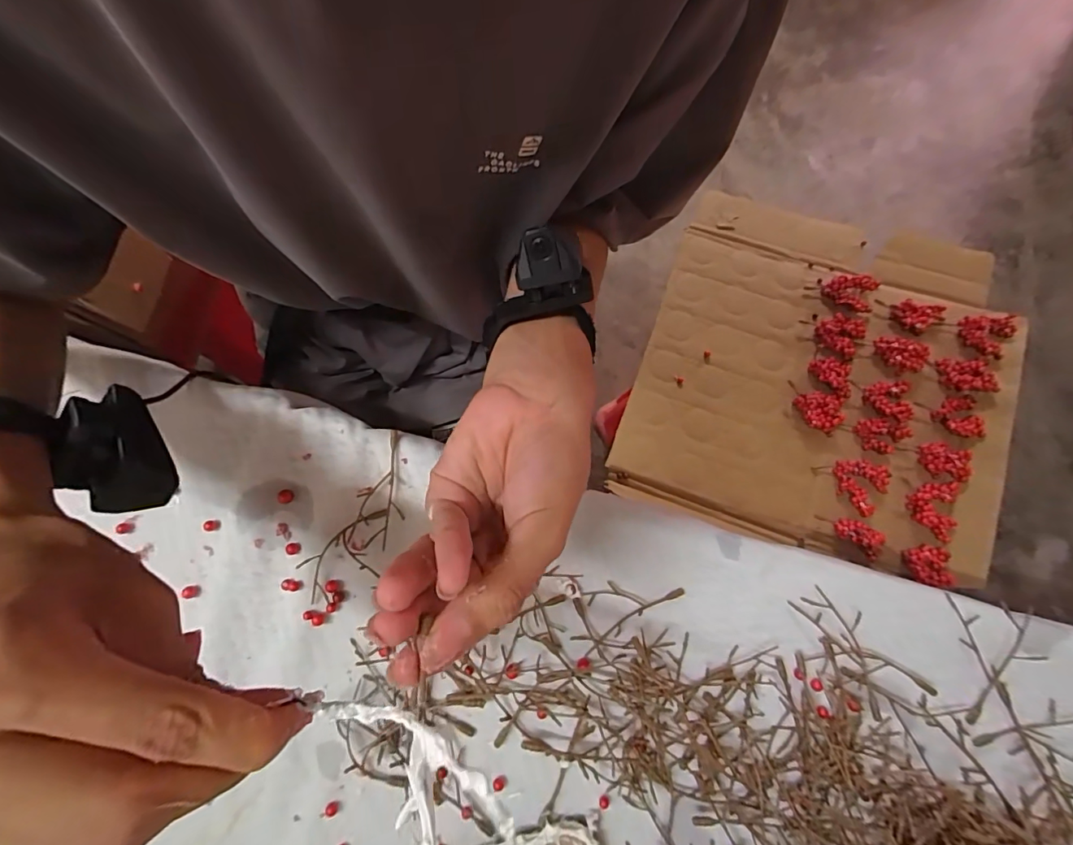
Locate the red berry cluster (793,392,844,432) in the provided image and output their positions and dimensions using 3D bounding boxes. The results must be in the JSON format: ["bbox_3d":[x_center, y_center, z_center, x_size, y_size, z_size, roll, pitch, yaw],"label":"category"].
[{"bbox_3d":[0.378,-0.015,0.622,0.054,0.020,0.053,-9,77,-3],"label":"red berry cluster"}]

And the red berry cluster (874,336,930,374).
[{"bbox_3d":[0.493,-0.095,0.633,0.057,0.021,0.042,32,80,6],"label":"red berry cluster"}]

